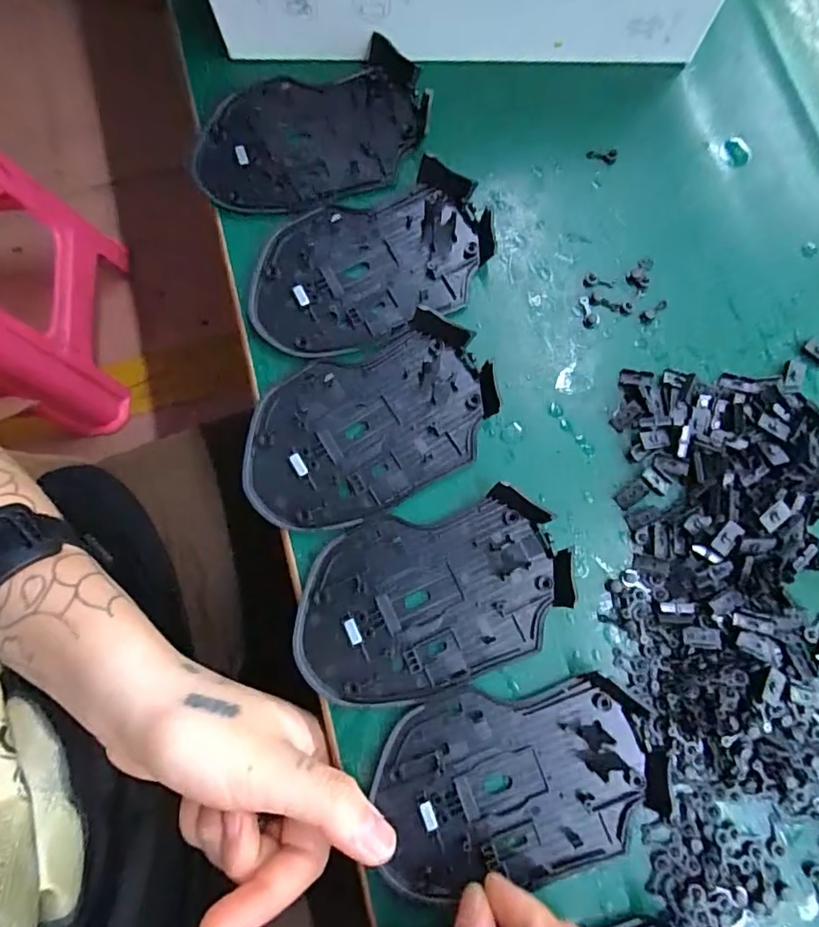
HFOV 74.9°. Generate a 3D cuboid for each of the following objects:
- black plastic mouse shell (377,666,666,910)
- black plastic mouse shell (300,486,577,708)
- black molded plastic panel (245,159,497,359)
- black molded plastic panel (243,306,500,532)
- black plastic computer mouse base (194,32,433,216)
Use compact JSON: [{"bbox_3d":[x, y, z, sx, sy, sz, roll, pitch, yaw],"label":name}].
[{"bbox_3d":[0.044,0.126,0.211,0.109,0.006,0.070,-7,79,-2],"label":"black plastic mouse shell"},{"bbox_3d":[0.008,0.056,0.221,0.113,0.011,0.071,-17,80,-4],"label":"black plastic mouse shell"},{"bbox_3d":[-0.019,-0.094,0.248,0.114,0.011,0.070,-23,80,-5],"label":"black molded plastic panel"},{"bbox_3d":[-0.019,-0.017,0.236,0.113,0.011,0.070,-26,81,-5],"label":"black molded plastic panel"},{"bbox_3d":[-0.050,-0.162,0.262,0.114,0.011,0.071,-10,80,-2],"label":"black plastic computer mouse base"}]

